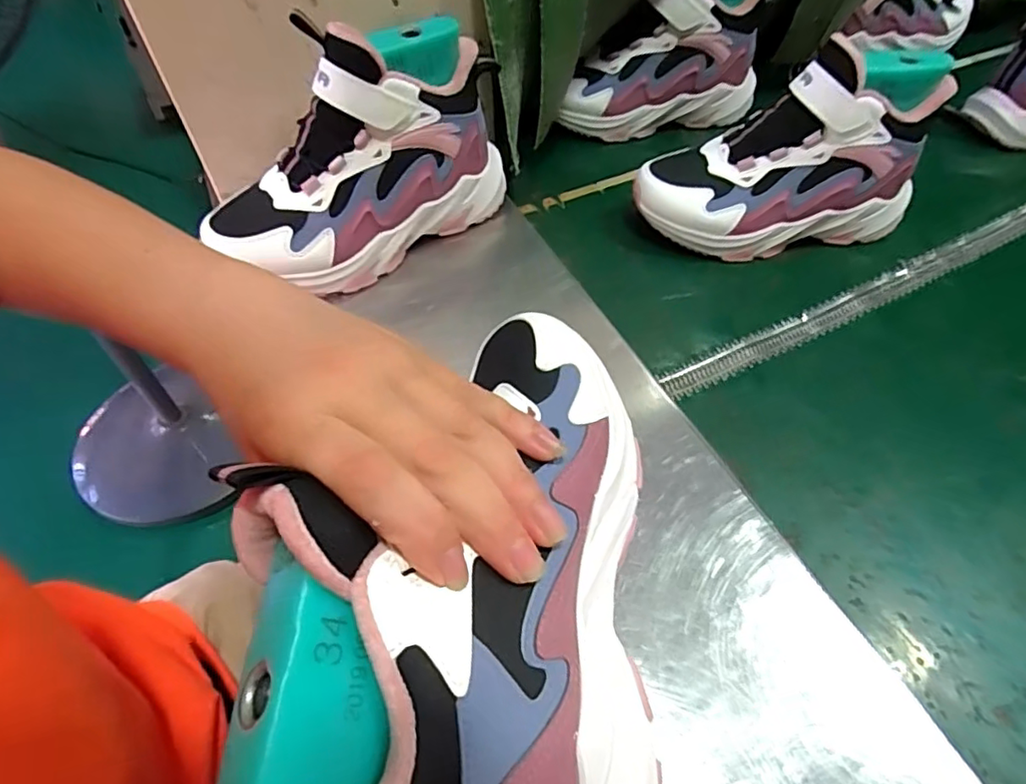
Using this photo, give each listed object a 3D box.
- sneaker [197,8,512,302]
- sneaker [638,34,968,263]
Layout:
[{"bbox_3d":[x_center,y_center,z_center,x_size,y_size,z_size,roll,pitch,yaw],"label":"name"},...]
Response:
[{"bbox_3d":[-0.108,-0.174,0.420,0.091,0.135,0.207,38,59,27],"label":"sneaker"},{"bbox_3d":[0.218,-0.192,0.471,0.222,0.138,0.081,-8,51,-7],"label":"sneaker"}]

